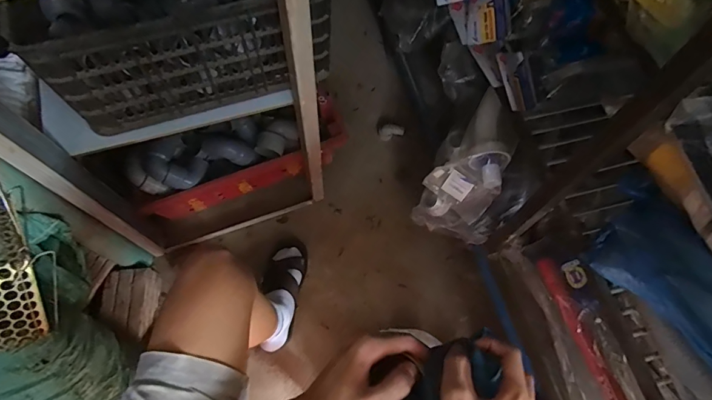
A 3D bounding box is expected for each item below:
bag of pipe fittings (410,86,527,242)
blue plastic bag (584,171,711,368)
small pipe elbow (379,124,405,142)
[{"bbox_3d":[0.254,-0.051,0.845,0.175,0.212,0.235,29,69,12],"label":"bag of pipe fittings"},{"bbox_3d":[0.405,0.135,0.465,0.077,0.112,0.347,-24,68,-11],"label":"blue plastic bag"},{"bbox_3d":[0.101,-0.189,1.130,0.069,0.038,0.034,2,66,1],"label":"small pipe elbow"}]

